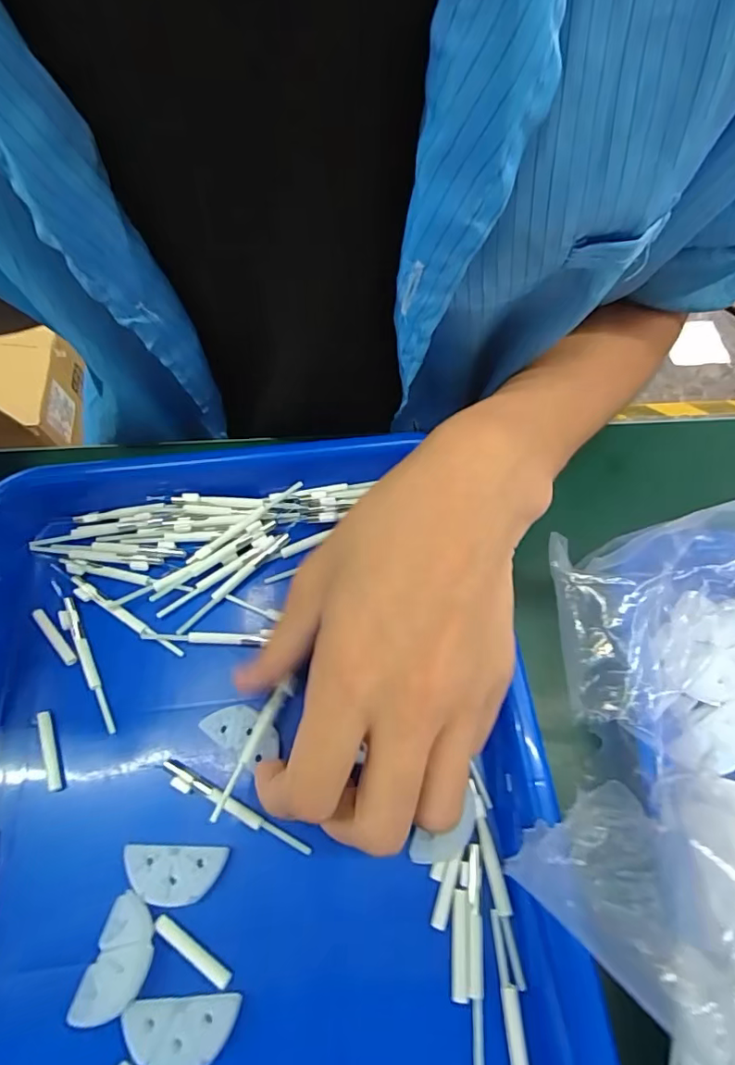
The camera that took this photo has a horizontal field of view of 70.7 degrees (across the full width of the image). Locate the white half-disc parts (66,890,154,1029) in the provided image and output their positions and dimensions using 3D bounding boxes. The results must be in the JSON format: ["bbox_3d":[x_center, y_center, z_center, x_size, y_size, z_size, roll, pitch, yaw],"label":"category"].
[{"bbox_3d":[-0.090,0.155,0.187,0.020,0.004,0.037,14,57,6],"label":"white half-disc parts"}]

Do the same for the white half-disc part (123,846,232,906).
[{"bbox_3d":[-0.075,0.132,0.201,0.038,0.004,0.020,0,63,1],"label":"white half-disc part"}]

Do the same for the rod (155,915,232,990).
[{"bbox_3d":[-0.065,0.155,0.192,0.034,0.004,0.005,31,68,15],"label":"rod"}]

